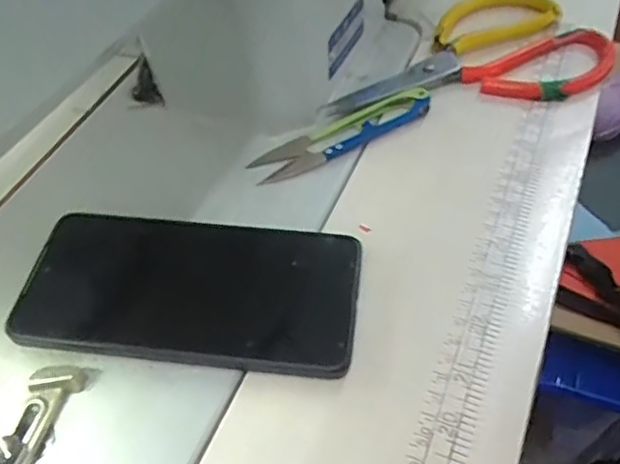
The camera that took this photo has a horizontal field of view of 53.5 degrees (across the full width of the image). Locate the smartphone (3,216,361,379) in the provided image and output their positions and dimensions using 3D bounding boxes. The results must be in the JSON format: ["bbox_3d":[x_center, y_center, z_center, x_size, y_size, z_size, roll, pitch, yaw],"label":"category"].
[{"bbox_3d":[-0.058,0.027,0.302,0.160,0.009,0.076,4,51,6],"label":"smartphone"}]

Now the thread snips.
[{"bbox_3d":[0.019,-0.060,0.368,0.112,0.016,0.025,-23,53,-15],"label":"thread snips"}]

